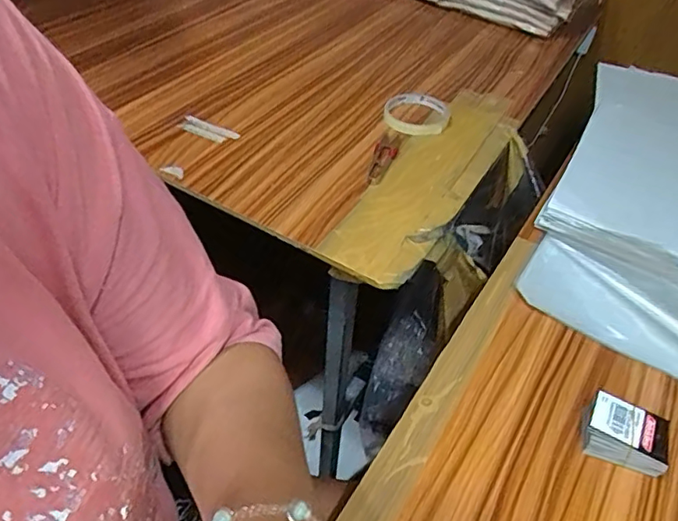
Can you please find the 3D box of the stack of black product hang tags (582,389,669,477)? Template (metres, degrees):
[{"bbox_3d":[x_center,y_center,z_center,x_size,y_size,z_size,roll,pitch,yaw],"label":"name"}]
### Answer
[{"bbox_3d":[0.204,0.125,0.391,0.055,0.026,0.041,24,47,17],"label":"stack of black product hang tags"}]

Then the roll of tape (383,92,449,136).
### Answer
[{"bbox_3d":[0.099,-0.189,0.702,0.083,0.022,0.085,3,44,-3],"label":"roll of tape"}]

